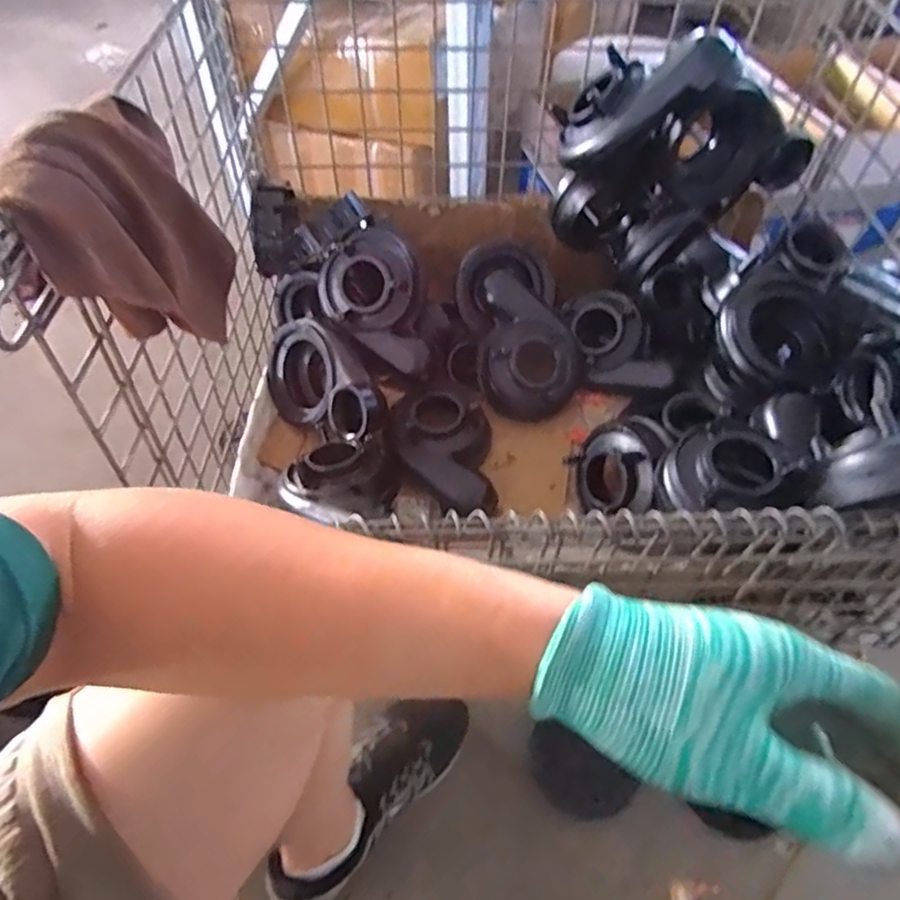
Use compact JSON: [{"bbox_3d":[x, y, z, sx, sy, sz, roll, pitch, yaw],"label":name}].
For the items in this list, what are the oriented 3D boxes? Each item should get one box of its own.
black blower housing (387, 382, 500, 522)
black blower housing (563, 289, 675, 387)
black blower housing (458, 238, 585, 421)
[{"bbox_3d":[-0.010,-0.007,0.807,0.133,0.072,0.184,-17,55,-11],"label":"black blower housing"},{"bbox_3d":[0.245,-0.157,0.894,0.110,0.070,0.173,-30,91,13],"label":"black blower housing"},{"bbox_3d":[0.095,-0.176,0.874,0.140,0.090,0.265,-21,84,15],"label":"black blower housing"}]

